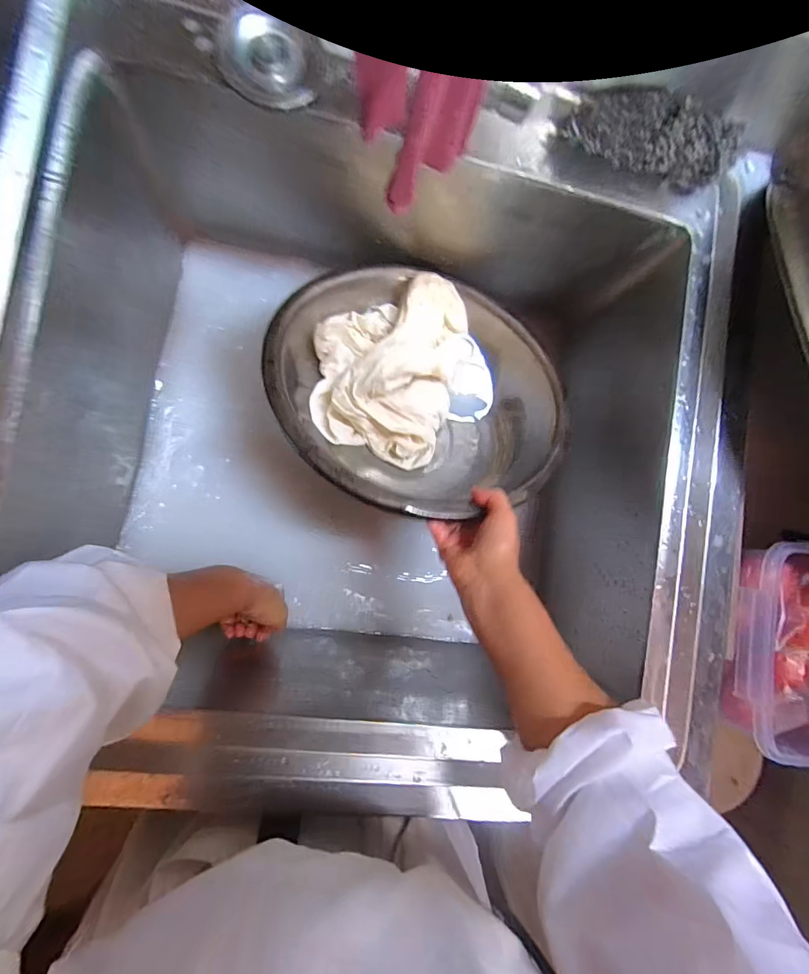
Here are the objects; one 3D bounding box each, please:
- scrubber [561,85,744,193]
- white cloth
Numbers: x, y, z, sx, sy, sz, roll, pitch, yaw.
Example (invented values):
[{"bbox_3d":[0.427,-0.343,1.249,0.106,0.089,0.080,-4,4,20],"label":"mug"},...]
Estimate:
[{"bbox_3d":[0.226,-0.322,0.397,0.159,0.047,0.058,14,85,-10],"label":"scrubber"},{"bbox_3d":[-0.001,-0.142,0.553,0.241,0.108,0.200,-38,95,-10],"label":"white cloth"}]

